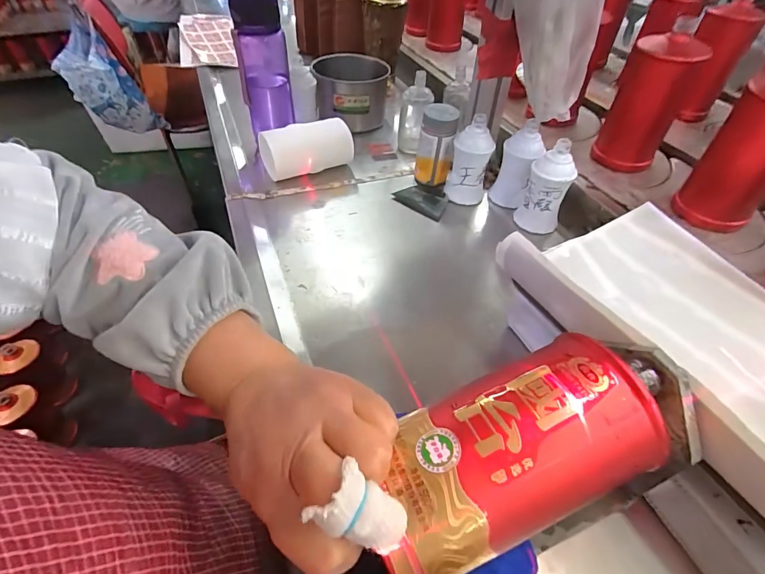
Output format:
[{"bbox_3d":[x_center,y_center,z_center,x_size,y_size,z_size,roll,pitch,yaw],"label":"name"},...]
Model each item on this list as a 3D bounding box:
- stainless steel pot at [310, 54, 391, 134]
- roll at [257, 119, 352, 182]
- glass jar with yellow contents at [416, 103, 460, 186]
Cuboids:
[{"bbox_3d":[-0.057,-0.355,0.722,0.131,0.089,0.131,1,48,-1],"label":"stainless steel pot"},{"bbox_3d":[-0.113,-0.205,0.601,0.135,0.067,0.057,-20,51,-19],"label":"roll"},{"bbox_3d":[0.079,-0.210,0.583,0.055,0.105,0.044,7,48,5],"label":"glass jar with yellow contents"}]

